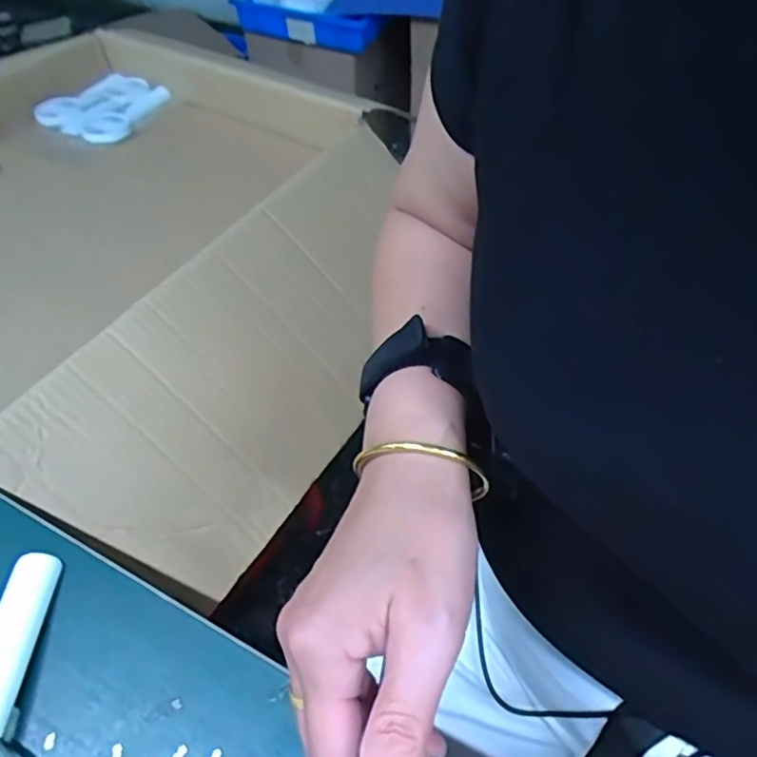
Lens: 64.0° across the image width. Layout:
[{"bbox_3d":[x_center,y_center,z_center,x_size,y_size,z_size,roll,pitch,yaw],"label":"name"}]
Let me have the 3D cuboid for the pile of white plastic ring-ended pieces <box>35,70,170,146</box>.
[{"bbox_3d":[-0.336,-0.335,0.742,0.076,0.026,0.146,31,53,0],"label":"pile of white plastic ring-ended pieces"}]

